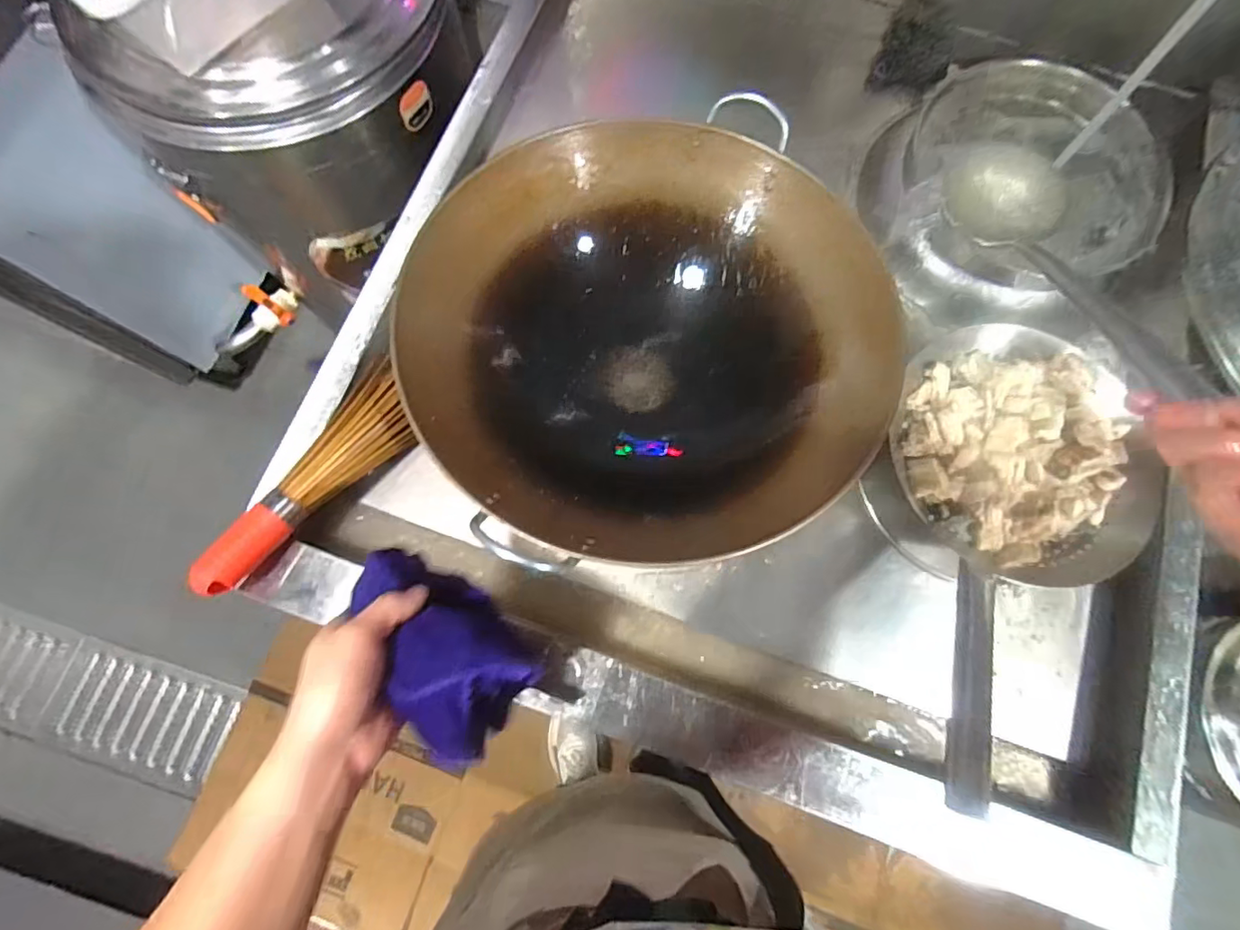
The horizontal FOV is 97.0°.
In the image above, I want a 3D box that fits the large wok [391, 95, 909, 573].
[{"bbox_3d":[0.027,-0.151,0.623,0.479,0.178,0.445,-8,76,-4],"label":"large wok"}]

